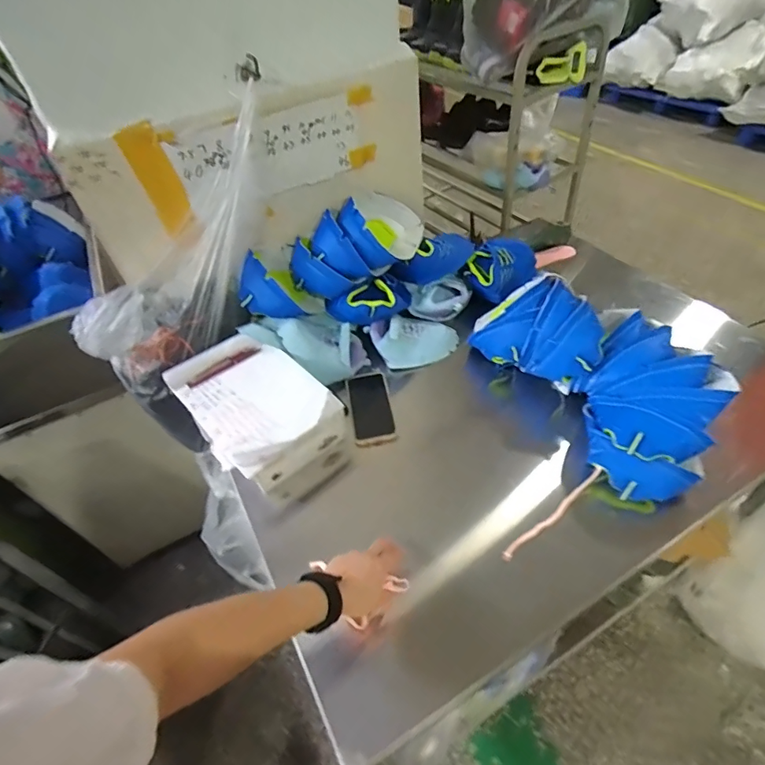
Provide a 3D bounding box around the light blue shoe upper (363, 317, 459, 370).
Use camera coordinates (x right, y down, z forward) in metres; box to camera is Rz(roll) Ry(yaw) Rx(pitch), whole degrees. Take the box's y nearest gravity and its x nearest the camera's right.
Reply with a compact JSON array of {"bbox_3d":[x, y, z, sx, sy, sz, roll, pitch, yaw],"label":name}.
[{"bbox_3d":[0.068,-0.090,0.949,0.180,0.059,0.101,-16,47,-6],"label":"light blue shoe upper"}]

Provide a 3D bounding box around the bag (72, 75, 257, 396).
[{"bbox_3d":[-0.321,-0.224,0.801,0.094,0.200,0.528,40,100,36],"label":"bag"}]

